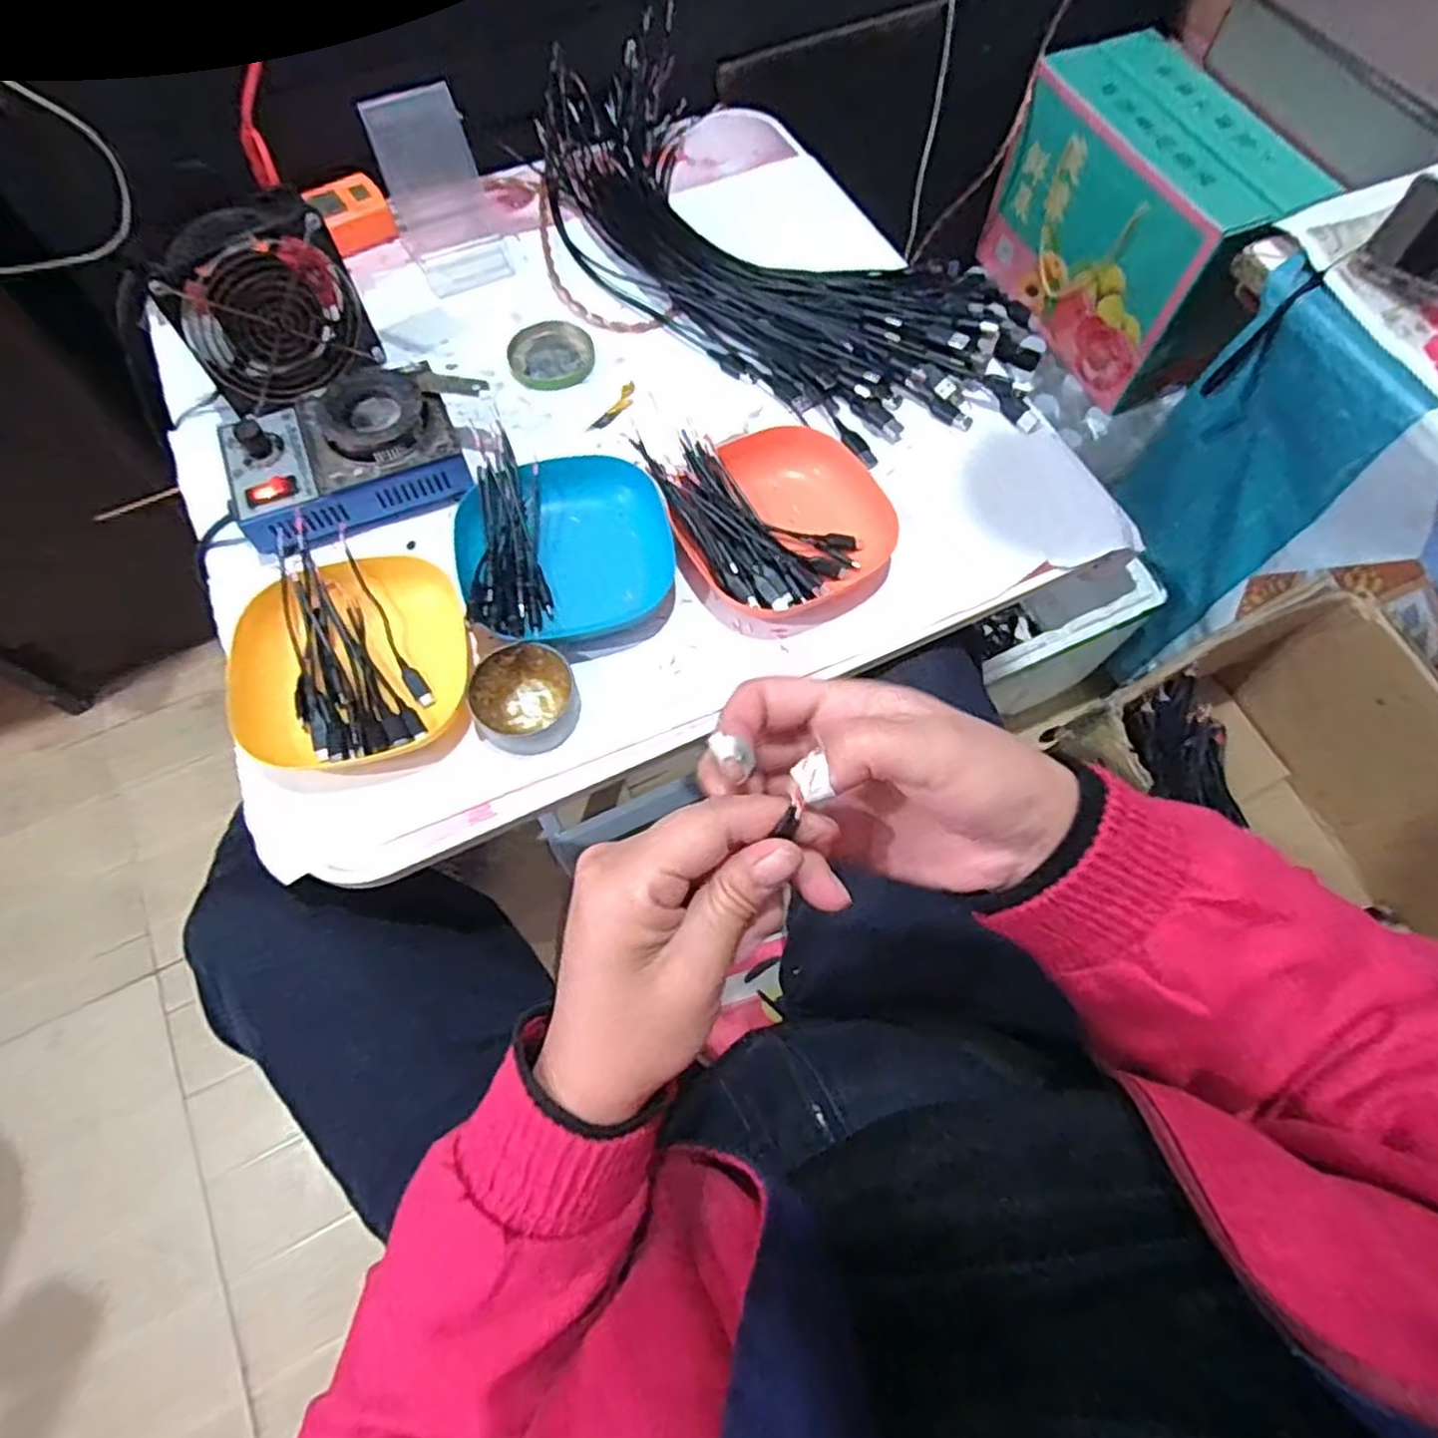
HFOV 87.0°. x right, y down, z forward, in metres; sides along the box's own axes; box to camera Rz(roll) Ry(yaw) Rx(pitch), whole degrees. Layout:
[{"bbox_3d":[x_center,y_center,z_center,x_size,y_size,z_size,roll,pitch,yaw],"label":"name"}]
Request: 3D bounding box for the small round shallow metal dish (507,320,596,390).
[{"bbox_3d":[-0.133,-0.289,0.601,0.066,0.009,0.059,-9,68,-4],"label":"small round shallow metal dish"}]

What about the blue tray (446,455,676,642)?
[{"bbox_3d":[-0.103,-0.116,0.514,0.139,0.033,0.122,-23,70,-10],"label":"blue tray"}]

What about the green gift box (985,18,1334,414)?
[{"bbox_3d":[0.500,-0.592,0.914,0.169,0.229,0.327,-28,70,-11],"label":"green gift box"}]

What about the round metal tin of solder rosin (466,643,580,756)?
[{"bbox_3d":[-0.119,-0.013,0.467,0.063,0.025,0.062,0,67,-1],"label":"round metal tin of solder rosin"}]

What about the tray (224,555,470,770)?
[{"bbox_3d":[-0.230,-0.038,0.474,0.134,0.025,0.135,-12,68,-6],"label":"tray"}]

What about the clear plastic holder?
[{"bbox_3d":[-0.225,-0.426,0.613,0.082,0.091,0.094,-18,69,-8],"label":"clear plastic holder"}]

